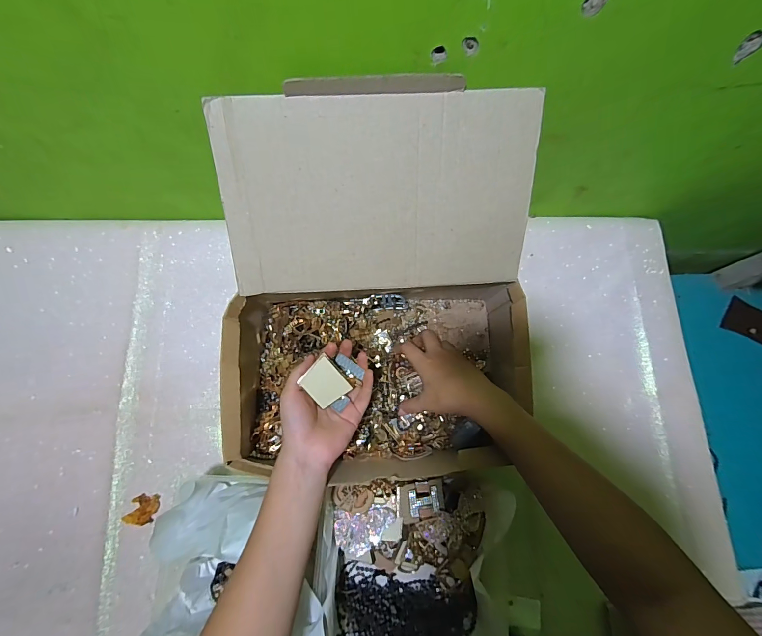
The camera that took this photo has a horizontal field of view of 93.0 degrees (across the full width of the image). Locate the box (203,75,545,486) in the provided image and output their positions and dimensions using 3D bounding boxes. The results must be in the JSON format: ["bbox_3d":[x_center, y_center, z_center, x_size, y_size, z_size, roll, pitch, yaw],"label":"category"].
[{"bbox_3d":[-0.005,-0.015,0.399,0.330,0.218,0.342,-2,78,-1],"label":"box"}]

